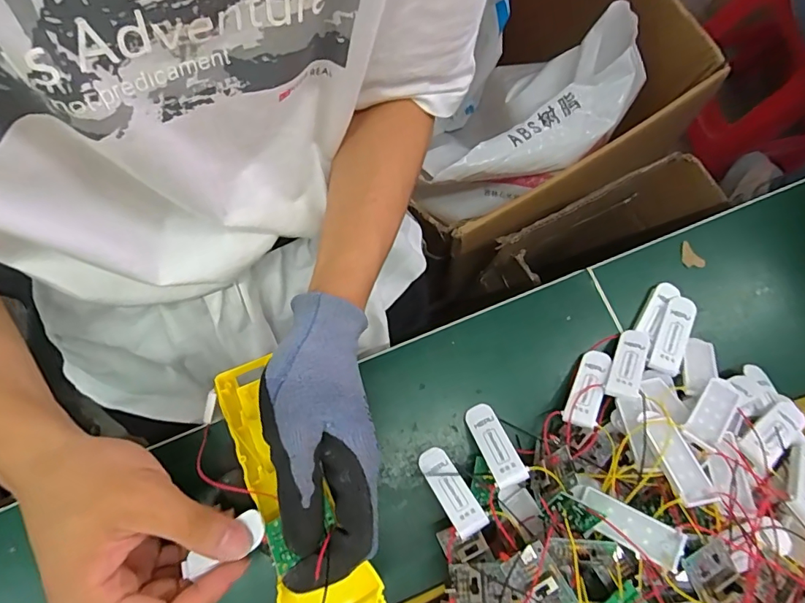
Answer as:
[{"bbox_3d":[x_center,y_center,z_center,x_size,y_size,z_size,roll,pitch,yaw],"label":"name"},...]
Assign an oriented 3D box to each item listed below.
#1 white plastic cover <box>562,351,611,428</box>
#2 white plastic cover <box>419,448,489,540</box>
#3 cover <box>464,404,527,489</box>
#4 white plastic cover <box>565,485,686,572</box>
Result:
[{"bbox_3d":[0.126,0.058,0.318,0.021,0.005,0.056,11,59,29],"label":"white plastic cover"},{"bbox_3d":[0.030,0.118,0.293,0.020,0.004,0.057,-29,48,-9],"label":"white plastic cover"},{"bbox_3d":[0.059,0.091,0.301,0.019,0.007,0.057,-20,45,-7],"label":"cover"},{"bbox_3d":[0.119,0.120,0.253,0.058,0.010,0.020,26,71,36],"label":"white plastic cover"}]

